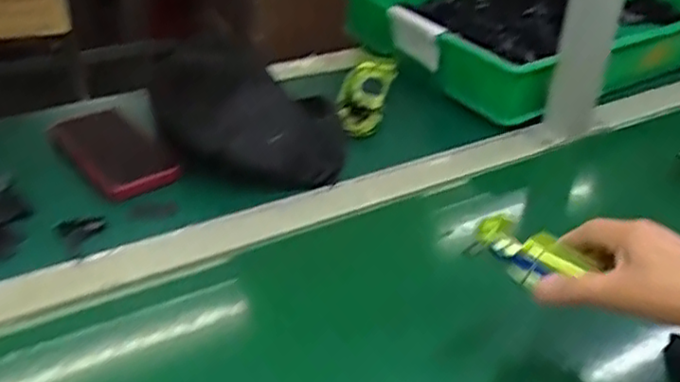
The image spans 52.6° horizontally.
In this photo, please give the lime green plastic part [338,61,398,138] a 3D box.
[{"bbox_3d":[0.028,-0.112,0.828,0.060,0.034,0.159,8,34,7],"label":"lime green plastic part"}]

